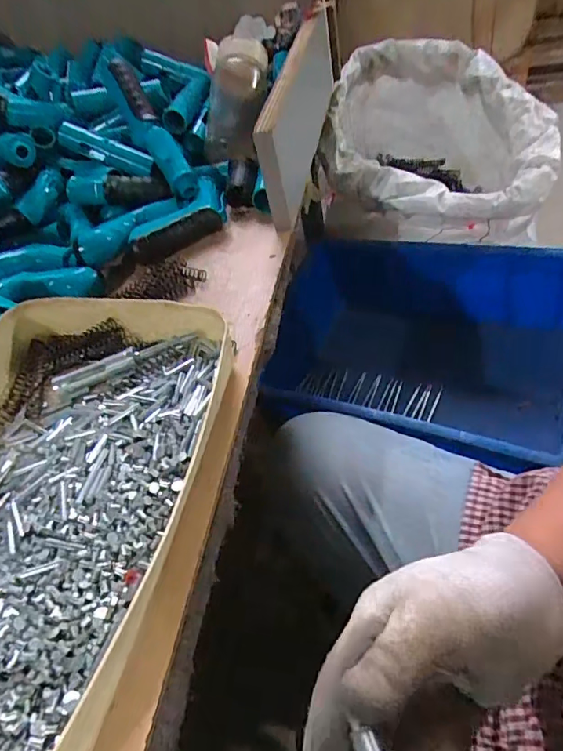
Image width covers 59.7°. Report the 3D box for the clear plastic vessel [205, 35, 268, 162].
[{"bbox_3d":[-0.059,-0.329,0.599,0.071,0.063,0.138,5,75,9],"label":"clear plastic vessel"}]

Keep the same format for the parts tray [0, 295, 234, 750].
[{"bbox_3d":[-0.171,0.070,0.337,0.237,0.044,0.337,5,51,19],"label":"parts tray"}]

